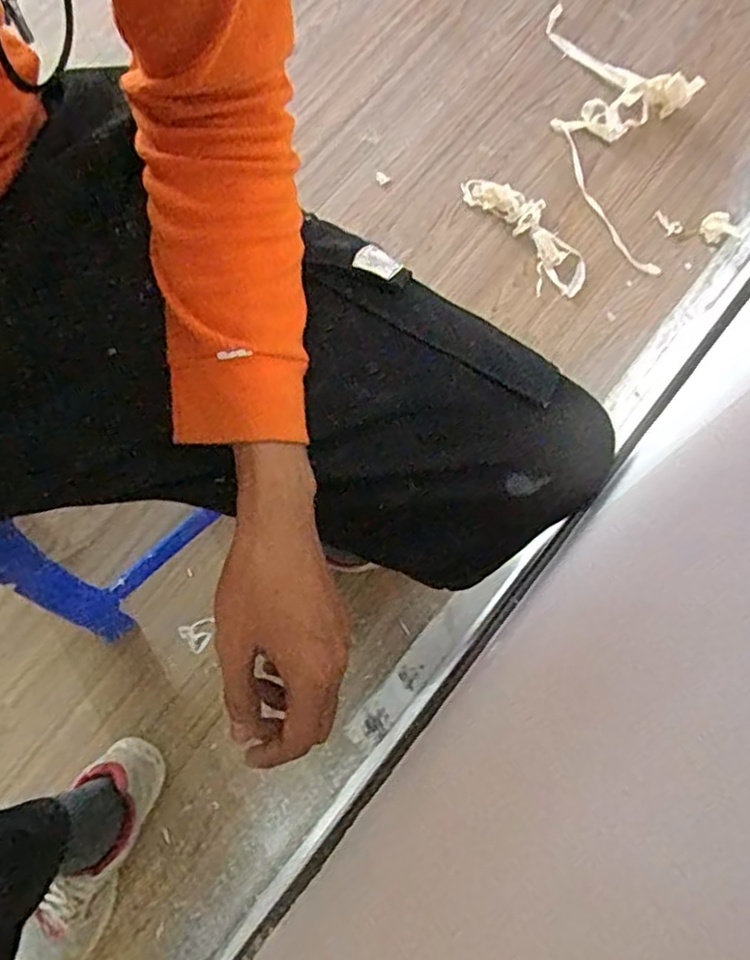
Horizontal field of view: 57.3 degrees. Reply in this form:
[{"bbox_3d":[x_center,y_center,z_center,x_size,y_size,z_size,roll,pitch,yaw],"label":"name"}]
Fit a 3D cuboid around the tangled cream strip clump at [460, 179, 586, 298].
[{"bbox_3d":[0.242,-0.397,1.095,0.079,0.033,0.250,-33,78,-9],"label":"tangled cream strip clump"}]

